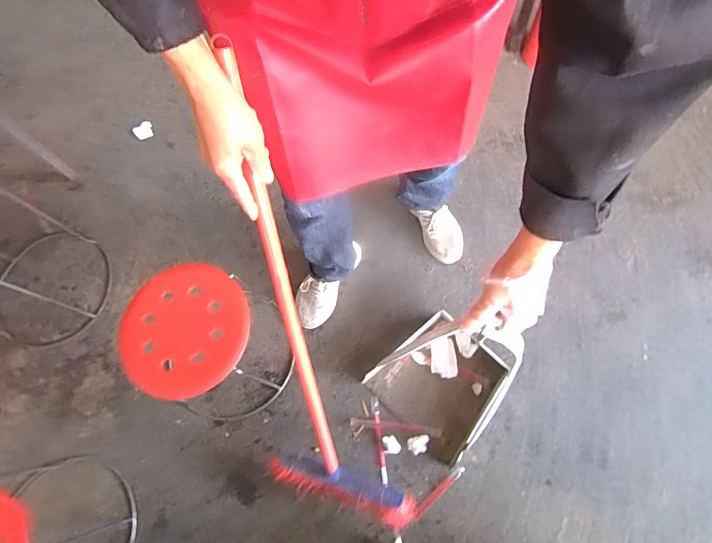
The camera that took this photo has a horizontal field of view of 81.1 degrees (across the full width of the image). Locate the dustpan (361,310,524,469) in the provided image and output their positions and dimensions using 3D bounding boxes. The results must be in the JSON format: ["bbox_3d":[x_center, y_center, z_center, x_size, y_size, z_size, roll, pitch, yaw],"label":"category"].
[{"bbox_3d":[0.203,0.260,0.998,0.272,0.109,0.278,40,74,12],"label":"dustpan"}]

